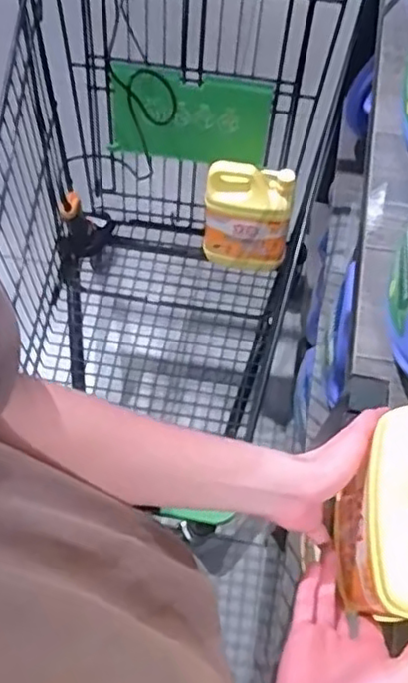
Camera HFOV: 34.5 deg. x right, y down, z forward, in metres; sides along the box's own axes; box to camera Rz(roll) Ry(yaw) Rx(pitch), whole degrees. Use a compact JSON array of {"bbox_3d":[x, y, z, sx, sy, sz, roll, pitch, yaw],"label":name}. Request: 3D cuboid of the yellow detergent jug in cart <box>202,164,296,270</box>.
[{"bbox_3d":[0.072,-0.204,1.121,0.140,0.203,0.086,5,67,2],"label":"yellow detergent jug in cart"}]

